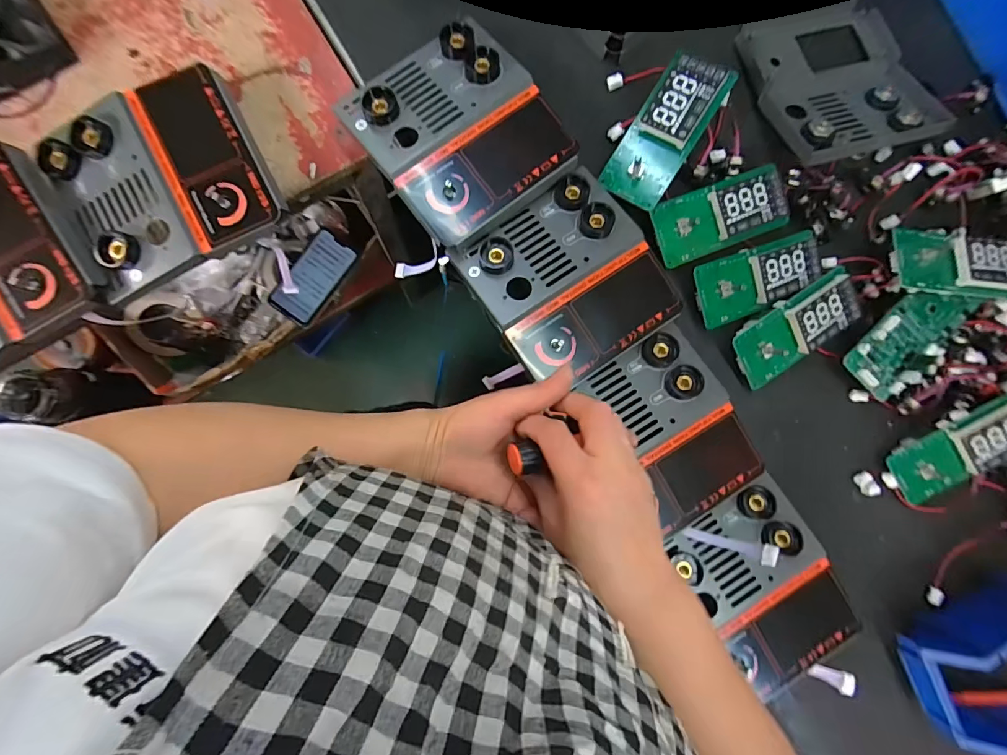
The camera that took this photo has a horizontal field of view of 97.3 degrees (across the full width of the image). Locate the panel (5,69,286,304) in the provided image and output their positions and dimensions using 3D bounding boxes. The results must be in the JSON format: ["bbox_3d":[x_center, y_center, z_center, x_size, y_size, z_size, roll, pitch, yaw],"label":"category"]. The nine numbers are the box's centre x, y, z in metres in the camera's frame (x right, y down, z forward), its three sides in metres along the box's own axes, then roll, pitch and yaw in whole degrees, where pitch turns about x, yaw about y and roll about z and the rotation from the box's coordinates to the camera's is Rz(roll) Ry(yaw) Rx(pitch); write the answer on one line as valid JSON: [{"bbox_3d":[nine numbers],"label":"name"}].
[{"bbox_3d":[-0.296,-0.169,0.389,0.171,0.039,0.157,-29,89,-8],"label":"panel"}]

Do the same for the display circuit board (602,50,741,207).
[{"bbox_3d":[0.147,-0.224,0.401,0.057,0.018,0.134,33,102,-3],"label":"display circuit board"}]

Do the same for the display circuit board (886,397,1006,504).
[{"bbox_3d":[0.456,0.073,0.436,0.135,0.023,0.059,-34,91,14],"label":"display circuit board"}]

